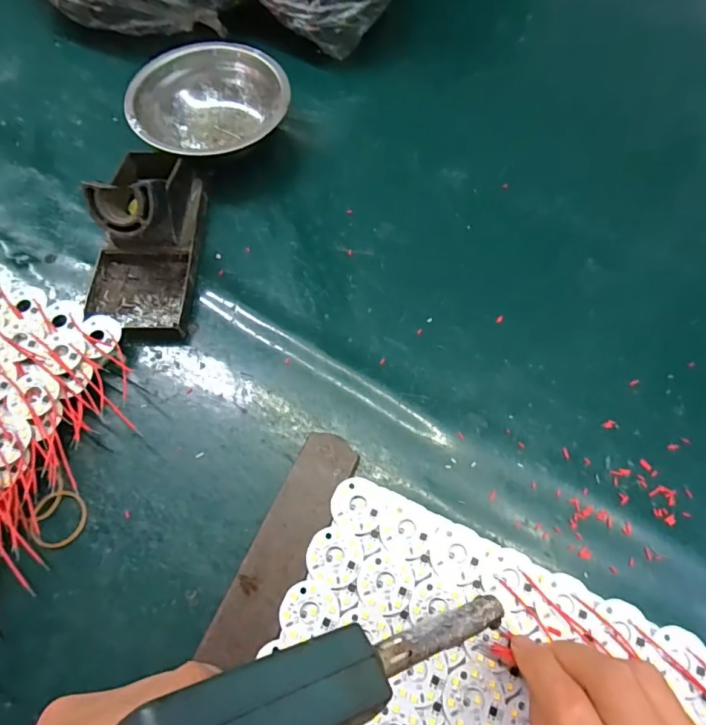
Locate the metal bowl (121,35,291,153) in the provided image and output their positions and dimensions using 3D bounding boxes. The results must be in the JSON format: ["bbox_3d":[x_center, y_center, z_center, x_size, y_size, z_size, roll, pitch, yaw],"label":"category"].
[{"bbox_3d":[-0.121,-0.216,0.418,0.124,0.047,0.124,0,66,-1],"label":"metal bowl"}]

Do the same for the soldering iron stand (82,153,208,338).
[{"bbox_3d":[-0.151,-0.099,0.343,0.068,0.068,0.150,1,66,0],"label":"soldering iron stand"}]

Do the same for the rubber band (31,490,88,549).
[{"bbox_3d":[-0.174,0.093,0.286,0.028,0.007,0.033,5,66,1],"label":"rubber band"}]

